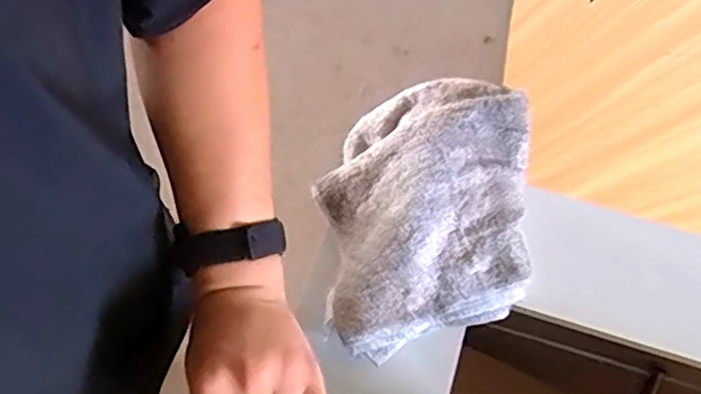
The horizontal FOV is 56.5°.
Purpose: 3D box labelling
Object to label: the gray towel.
[{"bbox_3d":[0.058,0.013,0.527,0.169,0.063,0.226,4,67,1],"label":"gray towel"}]

